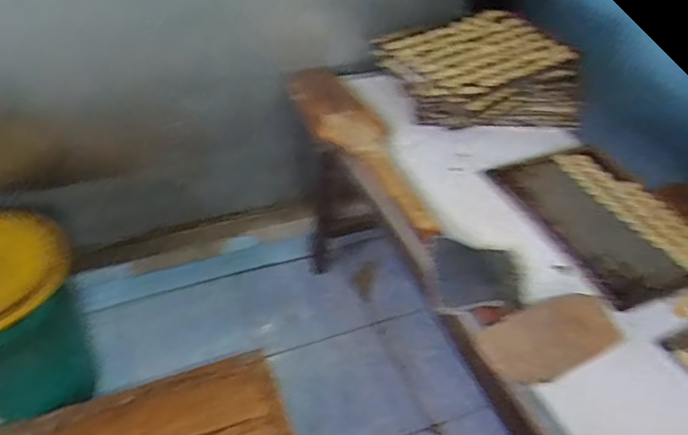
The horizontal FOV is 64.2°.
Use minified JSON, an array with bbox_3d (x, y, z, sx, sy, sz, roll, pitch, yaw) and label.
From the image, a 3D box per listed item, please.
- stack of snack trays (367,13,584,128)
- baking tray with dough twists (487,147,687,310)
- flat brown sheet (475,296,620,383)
[{"bbox_3d":[0.366,-0.398,1.522,0.508,0.170,0.381,-12,44,-17],"label":"stack of snack trays"},{"bbox_3d":[0.603,-0.009,1.246,0.354,0.046,0.453,-11,44,-16],"label":"baking tray with dough twists"},{"bbox_3d":[0.364,0.203,0.953,0.265,0.019,0.124,-18,47,-23],"label":"flat brown sheet"}]

